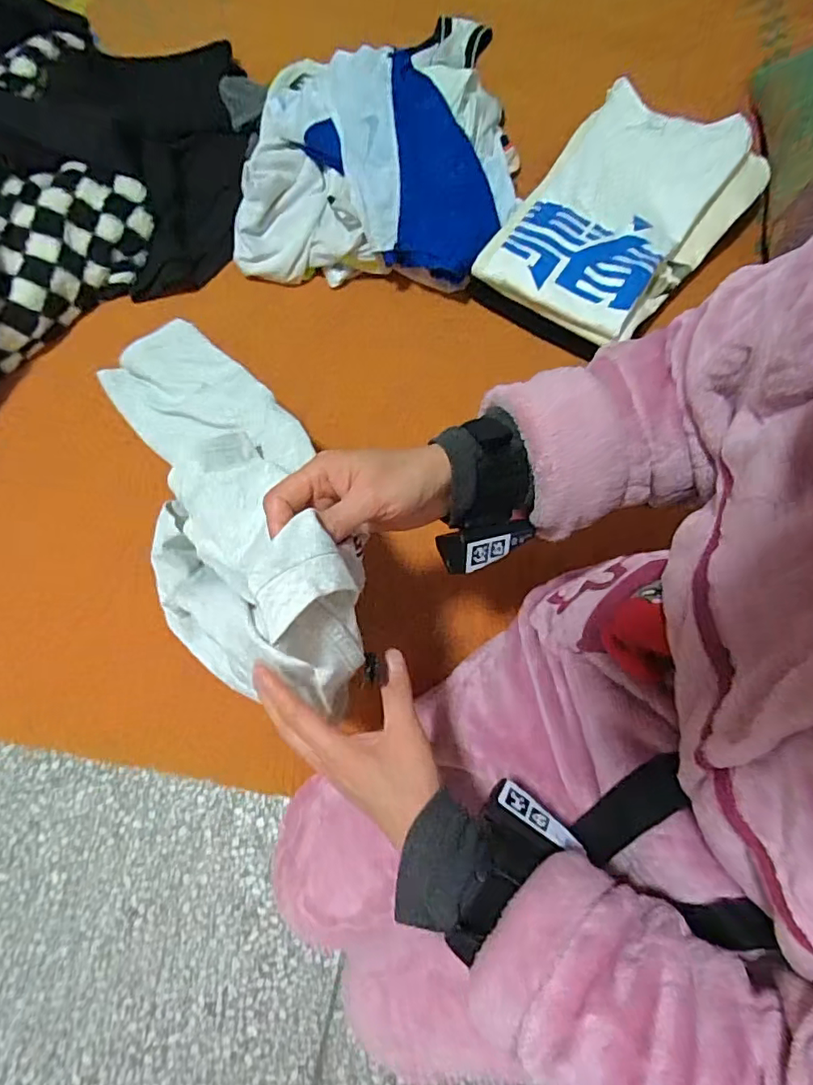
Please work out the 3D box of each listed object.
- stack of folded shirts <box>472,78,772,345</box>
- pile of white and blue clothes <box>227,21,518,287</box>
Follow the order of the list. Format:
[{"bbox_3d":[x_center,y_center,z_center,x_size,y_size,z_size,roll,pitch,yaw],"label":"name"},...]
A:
[{"bbox_3d":[0.266,-0.409,0.691,0.226,0.054,0.344,39,81,4],"label":"stack of folded shirts"},{"bbox_3d":[-0.033,-0.510,0.749,0.350,0.133,0.357,2,69,2],"label":"pile of white and blue clothes"}]

